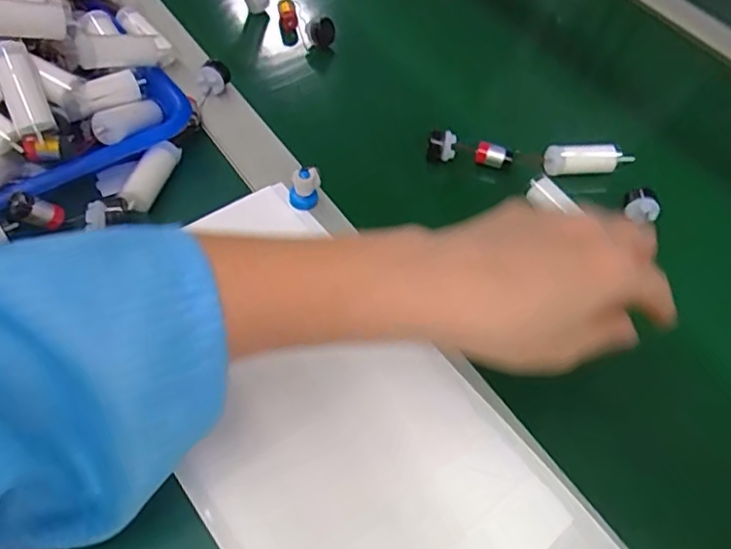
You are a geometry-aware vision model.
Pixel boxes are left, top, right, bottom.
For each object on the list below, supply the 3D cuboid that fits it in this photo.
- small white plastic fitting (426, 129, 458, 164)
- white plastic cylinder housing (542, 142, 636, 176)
[{"bbox_3d":[0.056,-0.095,0.445,0.022,0.025,0.013,2,36,9],"label":"small white plastic fitting"},{"bbox_3d":[0.163,-0.086,0.447,0.060,0.017,0.021,4,53,-7],"label":"white plastic cylinder housing"}]

